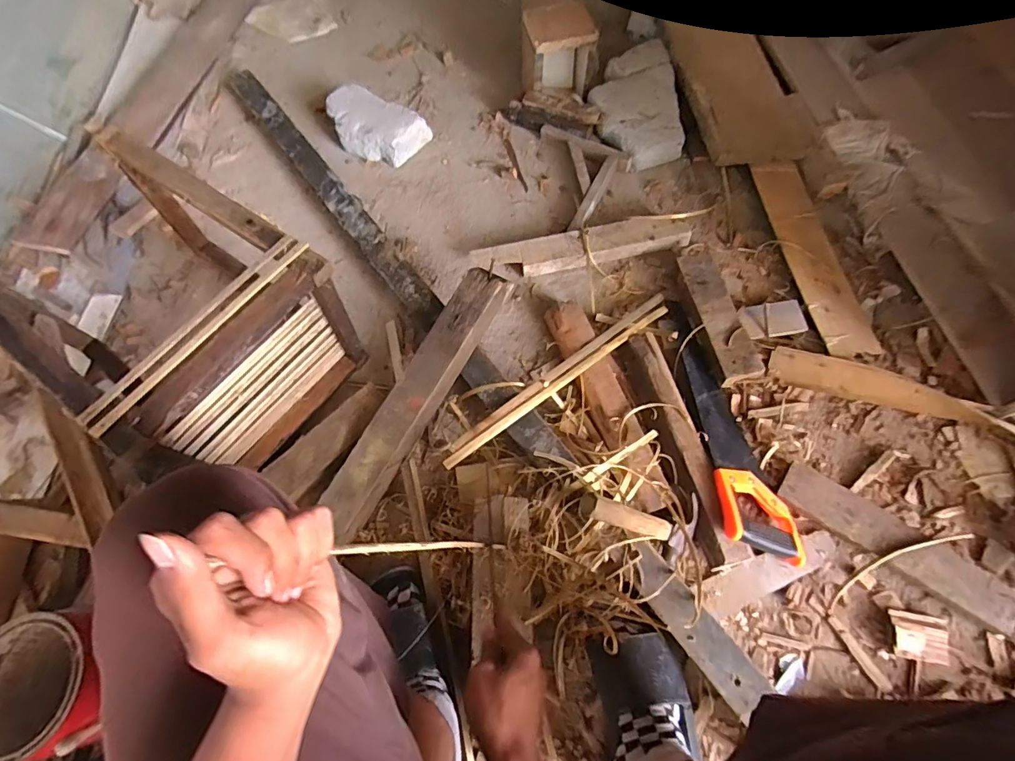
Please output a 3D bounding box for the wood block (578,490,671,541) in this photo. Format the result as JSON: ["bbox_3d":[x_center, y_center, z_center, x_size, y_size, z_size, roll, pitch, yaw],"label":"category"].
[{"bbox_3d":[0.157,0.181,0.632,0.167,0.028,0.030,26,64,-35],"label":"wood block"}]

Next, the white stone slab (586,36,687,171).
[{"bbox_3d":[0.263,-0.574,1.013,0.168,0.062,0.288,-6,68,0],"label":"white stone slab"}]

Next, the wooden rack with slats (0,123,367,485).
[{"bbox_3d":[-0.456,-0.085,0.701,0.377,0.308,0.297,31,73,14],"label":"wooden rack with slats"}]

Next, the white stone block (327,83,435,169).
[{"bbox_3d":[-0.286,-0.542,1.029,0.217,0.064,0.120,25,71,12],"label":"white stone block"}]

